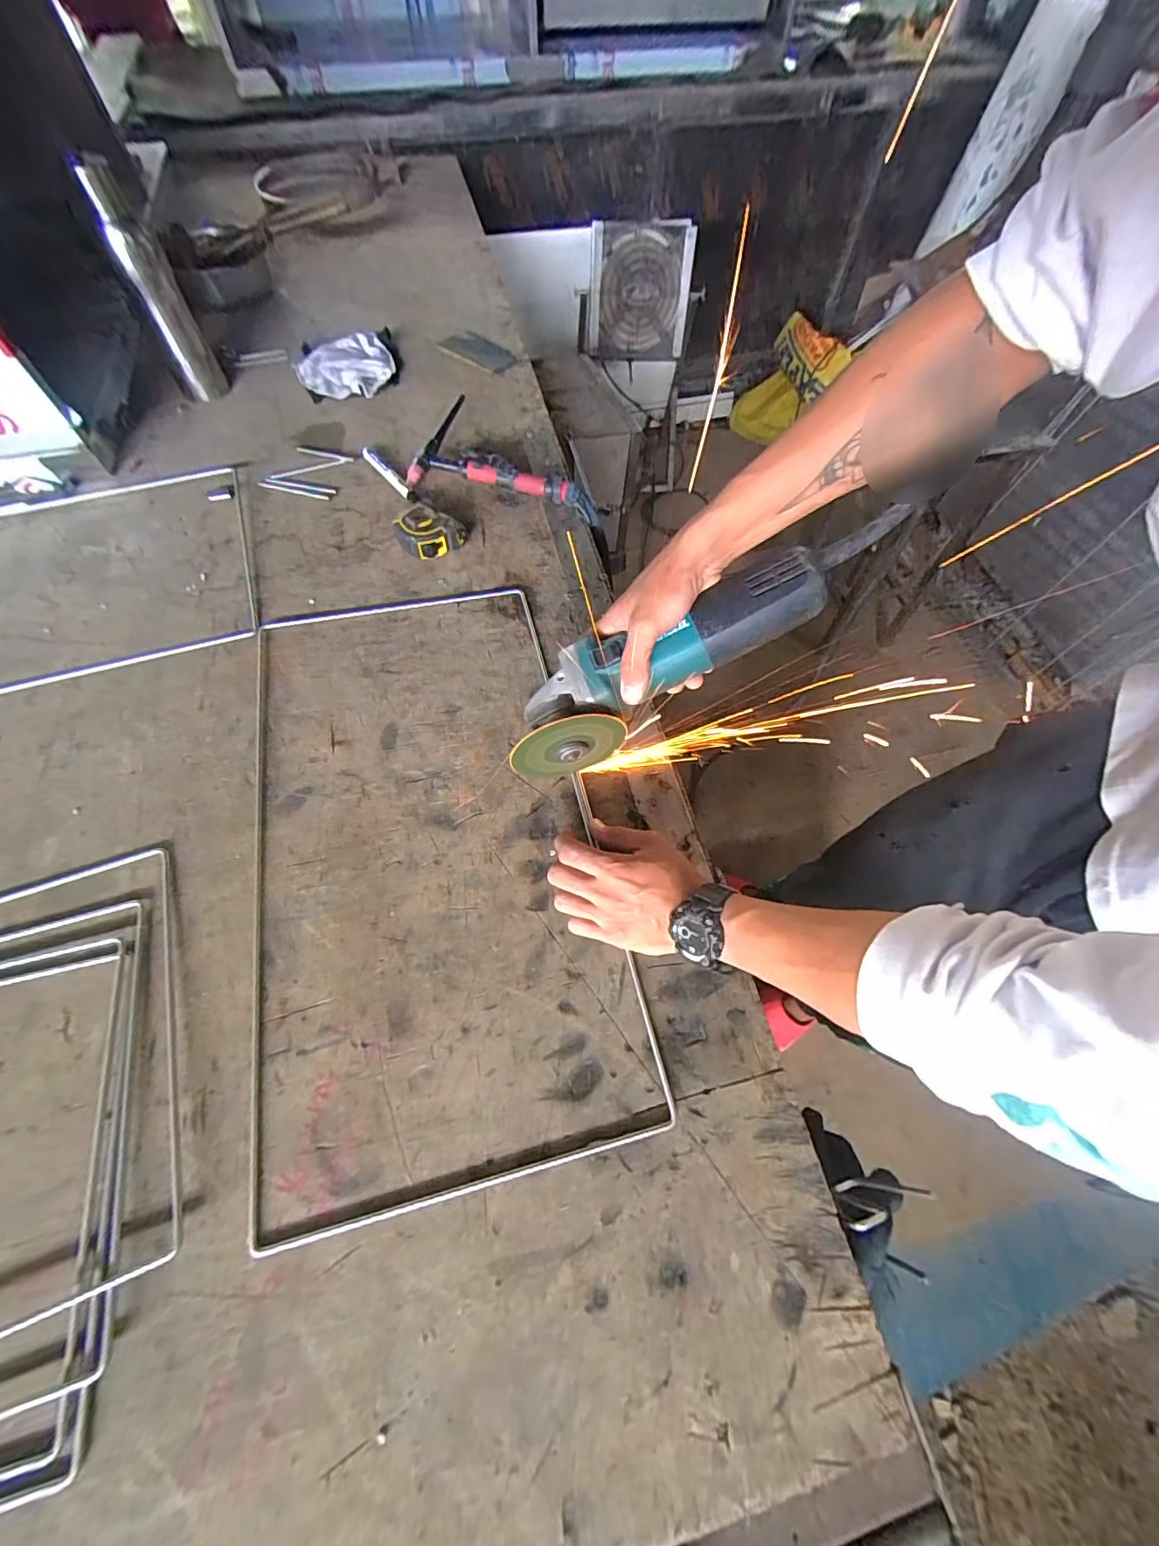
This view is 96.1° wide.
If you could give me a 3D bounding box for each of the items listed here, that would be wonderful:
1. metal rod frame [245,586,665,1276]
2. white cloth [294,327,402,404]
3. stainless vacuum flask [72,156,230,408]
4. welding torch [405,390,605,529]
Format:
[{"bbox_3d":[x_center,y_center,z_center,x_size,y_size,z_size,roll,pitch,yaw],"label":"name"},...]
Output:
[{"bbox_3d":[-0.143,0.045,0.485,0.307,0.013,0.568,-12,64,-9],"label":"metal rod frame"},{"bbox_3d":[-0.362,-0.644,0.818,0.155,0.023,0.148,-17,65,-11],"label":"white cloth"},{"bbox_3d":[-0.547,-0.631,0.680,0.048,0.232,0.050,-22,66,-13],"label":"stainless vacuum flask"},{"bbox_3d":[-0.090,-0.426,0.707,0.252,0.047,0.151,7,63,1],"label":"welding torch"}]

